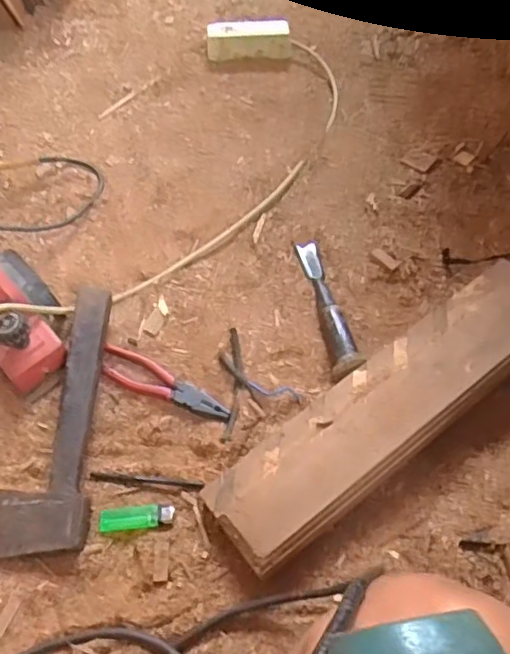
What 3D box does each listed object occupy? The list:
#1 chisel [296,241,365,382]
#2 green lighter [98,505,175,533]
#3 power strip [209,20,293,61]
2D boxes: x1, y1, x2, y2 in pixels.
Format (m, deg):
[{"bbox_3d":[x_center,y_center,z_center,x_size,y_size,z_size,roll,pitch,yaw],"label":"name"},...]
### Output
[{"bbox_3d":[0.098,-0.032,0.822,0.037,0.036,0.235,-9,57,-3],"label":"chisel"},{"bbox_3d":[-0.132,0.214,0.687,0.081,0.010,0.024,-5,57,-1],"label":"green lighter"},{"bbox_3d":[-0.012,-0.556,1.193,0.162,0.057,0.056,-3,57,0],"label":"power strip"}]

